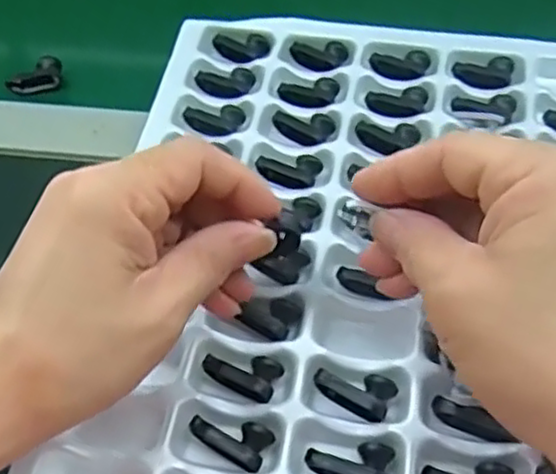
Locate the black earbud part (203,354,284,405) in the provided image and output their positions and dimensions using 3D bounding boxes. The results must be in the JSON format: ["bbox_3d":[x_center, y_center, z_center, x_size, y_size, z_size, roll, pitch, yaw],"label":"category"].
[{"bbox_3d":[-0.017,0.061,0.327,0.035,0.008,0.020,21,58,18],"label":"black earbud part"}]

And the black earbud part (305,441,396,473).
[{"bbox_3d":[0.030,0.094,0.301,0.035,0.007,0.019,12,56,12],"label":"black earbud part"}]

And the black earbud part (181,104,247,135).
[{"bbox_3d":[-0.037,-0.071,0.422,0.033,0.009,0.023,29,60,22],"label":"black earbud part"}]

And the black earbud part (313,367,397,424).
[{"bbox_3d":[0.035,0.068,0.322,0.034,0.011,0.019,29,61,22],"label":"black earbud part"}]

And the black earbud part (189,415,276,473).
[{"bbox_3d":[-0.021,0.085,0.308,0.035,0.007,0.019,23,58,19],"label":"black earbud part"}]

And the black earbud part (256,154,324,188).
[{"bbox_3d":[0.006,-0.038,0.394,0.036,0.008,0.019,17,57,15],"label":"black earbud part"}]

